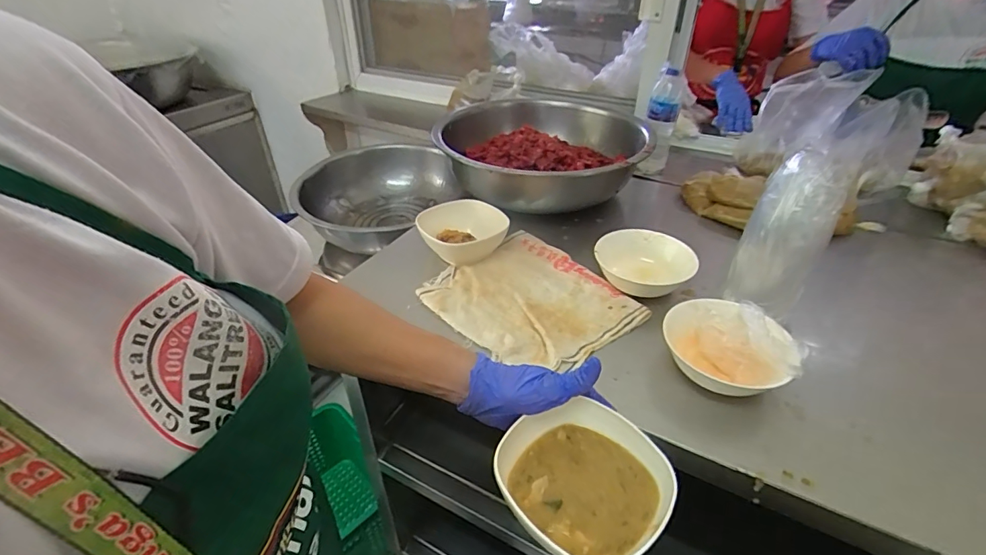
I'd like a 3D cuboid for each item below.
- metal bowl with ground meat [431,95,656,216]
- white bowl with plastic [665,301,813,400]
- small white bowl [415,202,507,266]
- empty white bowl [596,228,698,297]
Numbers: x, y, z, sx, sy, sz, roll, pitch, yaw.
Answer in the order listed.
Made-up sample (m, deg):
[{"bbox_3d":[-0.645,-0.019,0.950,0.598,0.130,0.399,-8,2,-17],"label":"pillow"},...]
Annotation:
[{"bbox_3d":[0.092,-0.238,0.912,0.383,0.108,0.380,0,37,0],"label":"metal bowl with ground meat"},{"bbox_3d":[0.265,0.080,0.528,0.128,0.068,0.129,0,37,0],"label":"white bowl with plastic"},{"bbox_3d":[-0.053,-0.072,0.735,0.131,0.055,0.118,-21,41,-25],"label":"small white bowl"},{"bbox_3d":[0.219,-0.019,0.674,0.137,0.051,0.124,17,40,22],"label":"empty white bowl"}]

